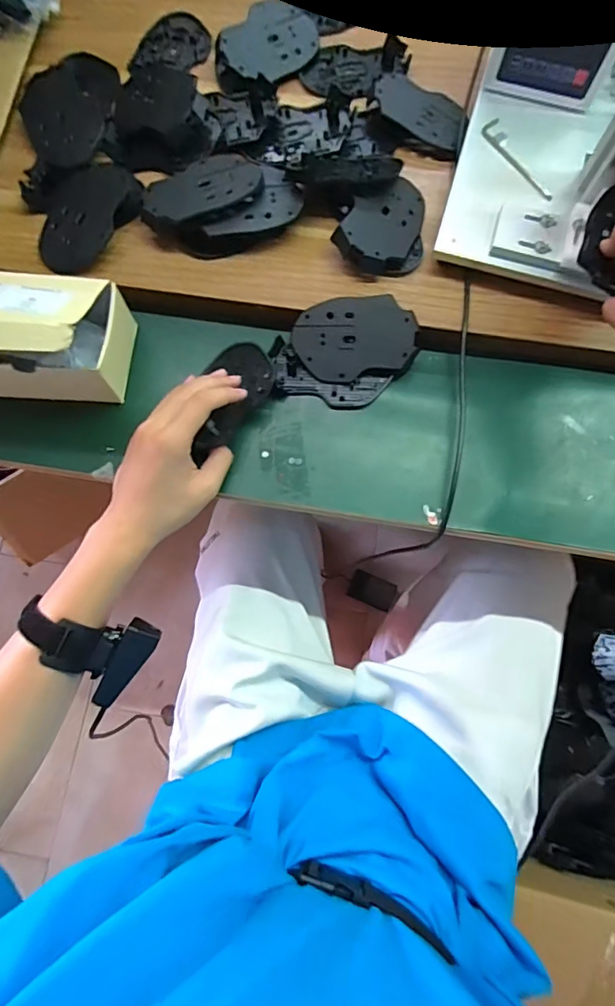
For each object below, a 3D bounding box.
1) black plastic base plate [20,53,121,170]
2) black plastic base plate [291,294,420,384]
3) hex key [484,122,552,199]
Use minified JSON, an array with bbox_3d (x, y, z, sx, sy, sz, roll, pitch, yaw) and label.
[{"bbox_3d":[-0.248,-0.407,0.499,0.091,0.009,0.147,8,76,2],"label":"black plastic base plate"},{"bbox_3d":[0.043,-0.152,0.450,0.110,0.009,0.074,-5,100,9],"label":"black plastic base plate"},{"bbox_3d":[0.199,-0.328,0.467,0.022,0.004,0.103,-25,77,-6],"label":"hex key"}]

